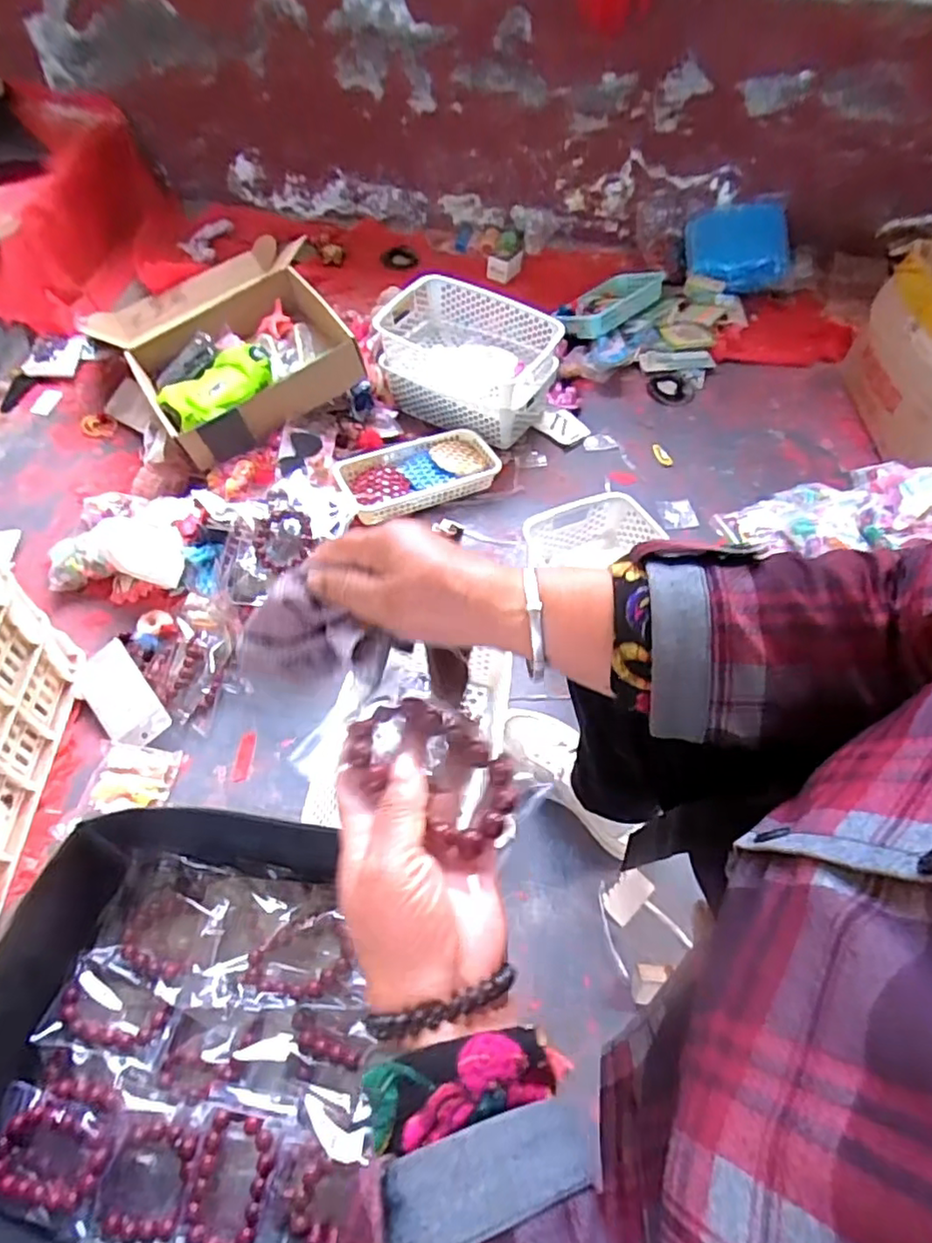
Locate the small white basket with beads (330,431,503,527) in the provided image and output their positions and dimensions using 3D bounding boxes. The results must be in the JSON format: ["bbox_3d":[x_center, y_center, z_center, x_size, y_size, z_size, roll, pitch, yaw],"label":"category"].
[{"bbox_3d":[-0.083,-0.252,1.077,0.270,0.044,0.139,-21,59,-18],"label":"small white basket with beads"}]

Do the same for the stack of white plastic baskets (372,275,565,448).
[{"bbox_3d":[-0.007,-0.465,1.143,0.306,0.181,0.212,24,56,12],"label":"stack of white plastic baskets"}]

